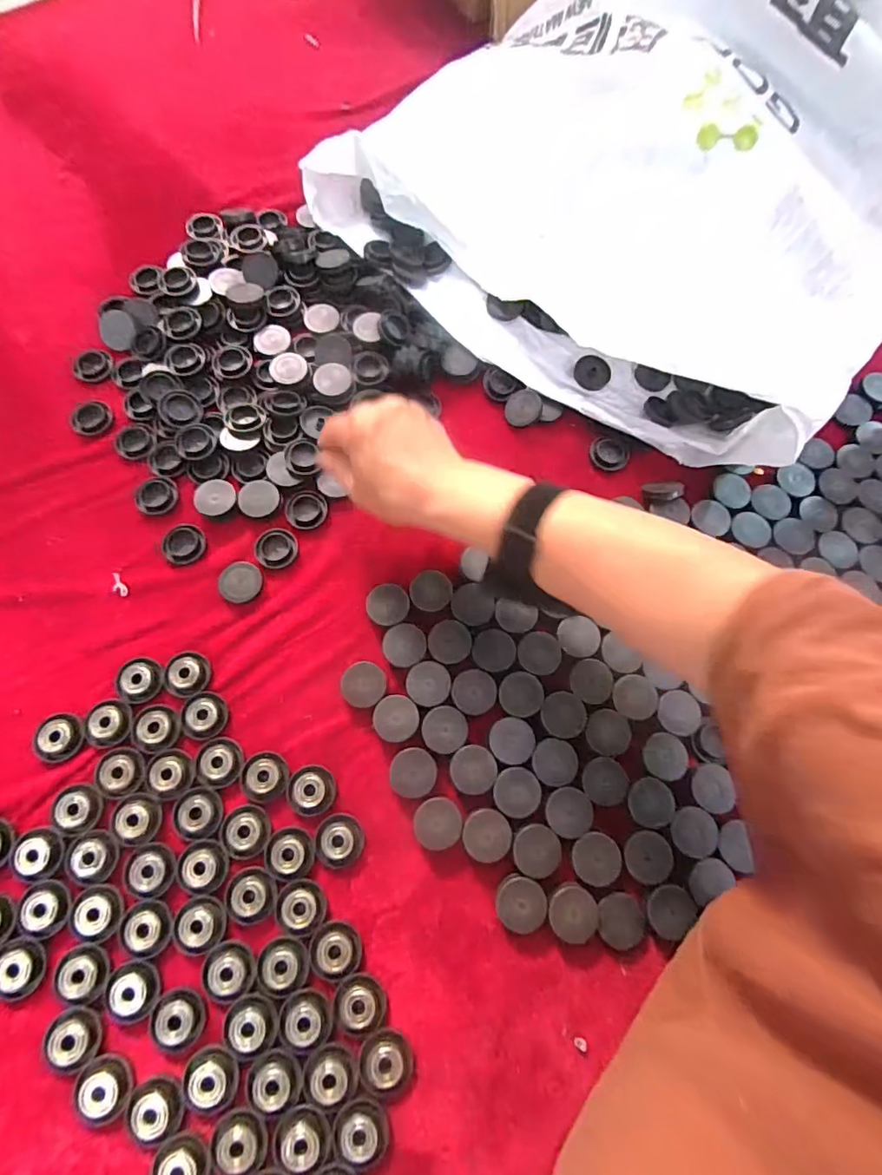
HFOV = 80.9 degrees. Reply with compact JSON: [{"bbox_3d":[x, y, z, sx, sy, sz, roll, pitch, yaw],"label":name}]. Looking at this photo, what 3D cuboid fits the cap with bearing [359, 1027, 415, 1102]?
[{"bbox_3d":[-0.033,0.294,0.317,0.032,0.008,0.036,-2,73,-4],"label":"cap with bearing"}]

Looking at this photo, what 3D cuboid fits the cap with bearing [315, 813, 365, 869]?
[{"bbox_3d":[-0.070,0.173,0.352,0.032,0.009,0.033,1,73,-3],"label":"cap with bearing"}]

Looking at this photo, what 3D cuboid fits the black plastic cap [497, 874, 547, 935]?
[{"bbox_3d":[0.054,0.211,0.345,0.033,0.012,0.033,1,73,-3],"label":"black plastic cap"}]

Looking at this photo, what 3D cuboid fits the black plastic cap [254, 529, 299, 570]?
[{"bbox_3d":[-0.132,-0.031,0.416,0.033,0.005,0.033,1,73,-3],"label":"black plastic cap"}]

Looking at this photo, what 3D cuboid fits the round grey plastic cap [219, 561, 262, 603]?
[{"bbox_3d":[-0.156,-0.005,0.402,0.030,0.004,0.032,1,73,-3],"label":"round grey plastic cap"}]

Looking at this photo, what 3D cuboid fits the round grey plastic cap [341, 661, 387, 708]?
[{"bbox_3d":[-0.057,0.072,0.383,0.031,0.016,0.032,1,73,-3],"label":"round grey plastic cap"}]

